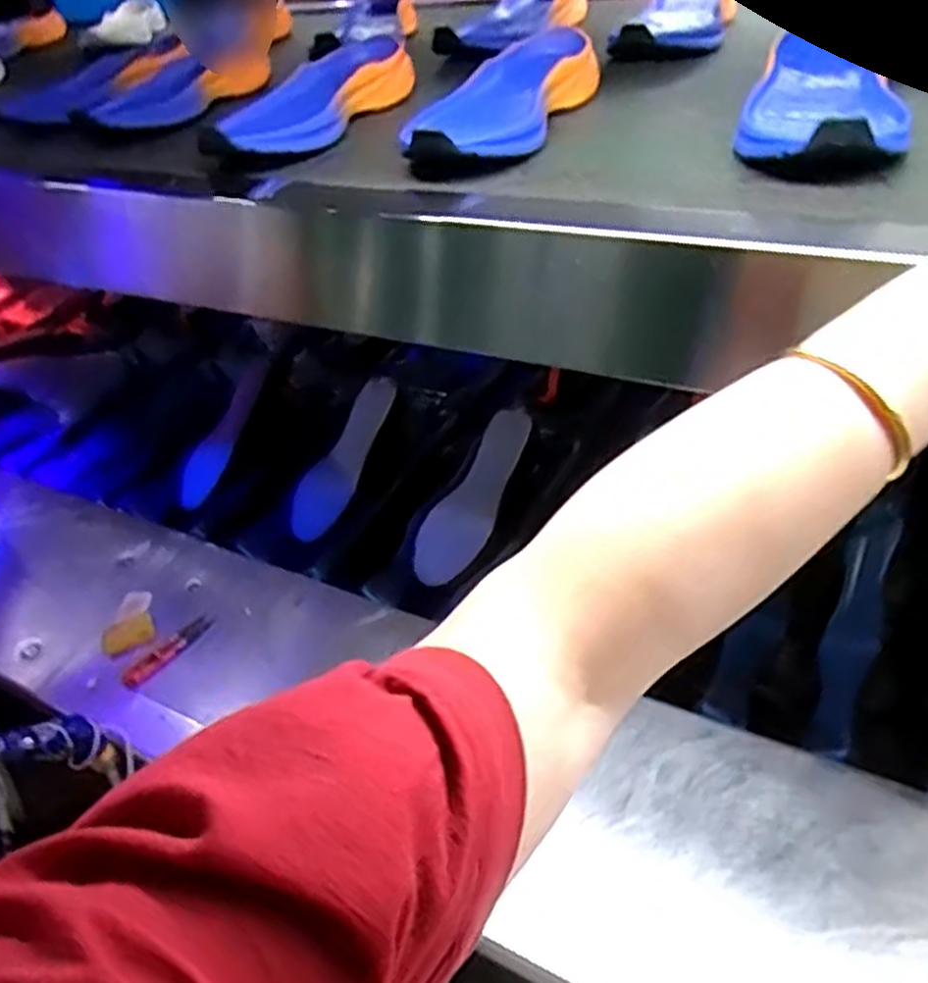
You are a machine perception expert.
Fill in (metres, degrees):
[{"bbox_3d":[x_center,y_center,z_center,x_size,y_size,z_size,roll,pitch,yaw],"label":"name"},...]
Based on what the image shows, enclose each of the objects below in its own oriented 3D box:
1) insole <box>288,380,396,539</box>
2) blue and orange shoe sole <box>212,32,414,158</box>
[{"bbox_3d":[-0.154,-0.048,1.029,0.060,0.021,0.246,29,73,-6],"label":"insole"},{"bbox_3d":[-0.135,-0.344,0.684,0.090,0.053,0.257,15,41,22],"label":"blue and orange shoe sole"}]

